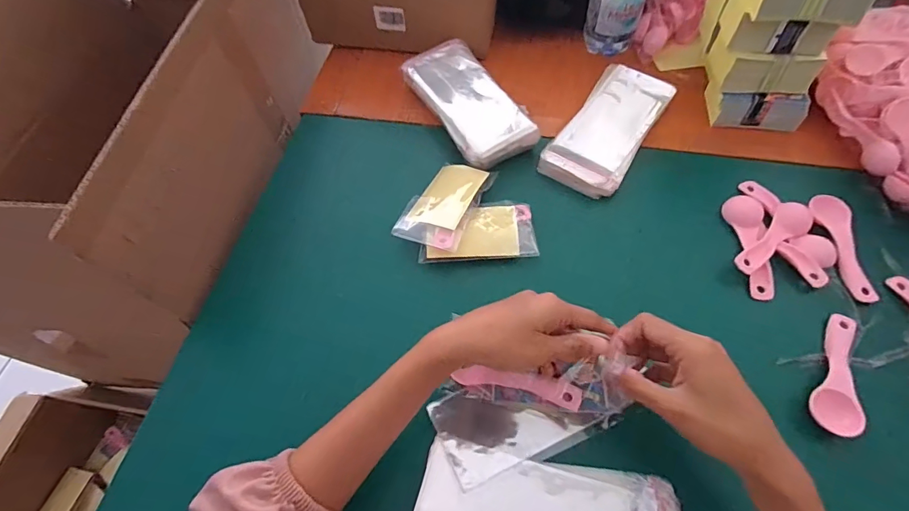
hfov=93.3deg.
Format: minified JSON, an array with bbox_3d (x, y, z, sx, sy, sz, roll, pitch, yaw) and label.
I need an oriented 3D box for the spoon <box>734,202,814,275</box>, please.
[{"bbox_3d":[0.314,-0.022,0.421,0.111,0.012,0.031,-32,64,-15],"label":"spoon"}]

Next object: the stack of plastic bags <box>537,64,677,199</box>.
[{"bbox_3d":[0.181,-0.150,0.503,0.087,0.023,0.188,31,66,18],"label":"stack of plastic bags"}]

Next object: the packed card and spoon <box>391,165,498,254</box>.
[{"bbox_3d":[-0.008,-0.059,0.451,0.070,0.012,0.113,21,63,13],"label":"packed card and spoon"}]

